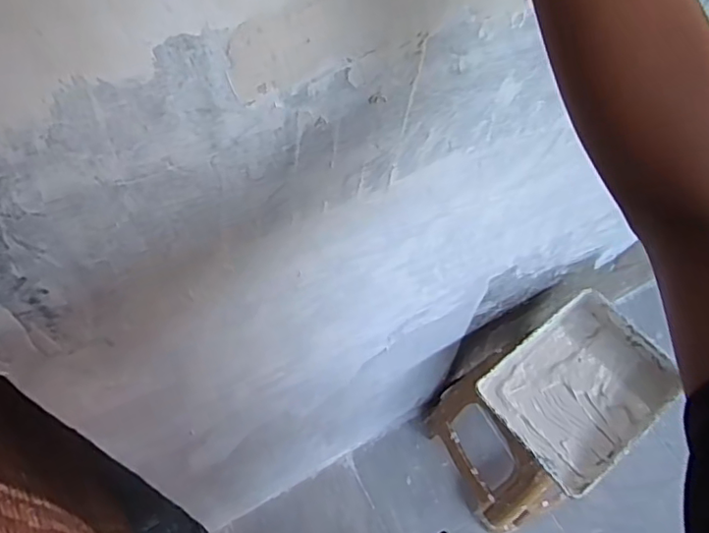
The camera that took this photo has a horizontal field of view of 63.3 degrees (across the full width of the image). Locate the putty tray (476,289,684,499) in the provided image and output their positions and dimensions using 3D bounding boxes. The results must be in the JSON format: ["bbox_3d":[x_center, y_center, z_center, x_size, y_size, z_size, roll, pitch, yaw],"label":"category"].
[{"bbox_3d":[0.454,0.243,1.162,0.342,0.051,0.279,-34,66,-21],"label":"putty tray"}]

